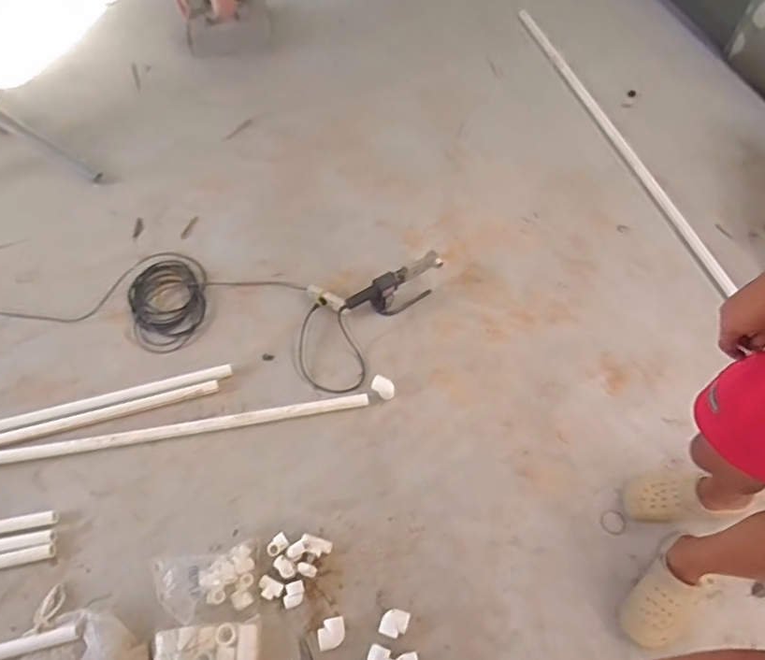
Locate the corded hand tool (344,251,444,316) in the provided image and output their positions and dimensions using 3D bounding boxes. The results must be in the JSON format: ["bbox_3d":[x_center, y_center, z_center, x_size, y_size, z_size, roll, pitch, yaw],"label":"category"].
[{"bbox_3d":[0.051,-0.127,1.708,0.327,0.114,0.087,-29,63,-18],"label":"corded hand tool"}]

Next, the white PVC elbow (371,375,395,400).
[{"bbox_3d":[0.003,0.161,1.586,0.070,0.035,0.053,35,64,19],"label":"white PVC elbow"}]

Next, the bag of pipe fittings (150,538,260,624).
[{"bbox_3d":[-0.401,0.571,1.304,0.225,0.076,0.146,-11,59,-8],"label":"bag of pipe fittings"}]

